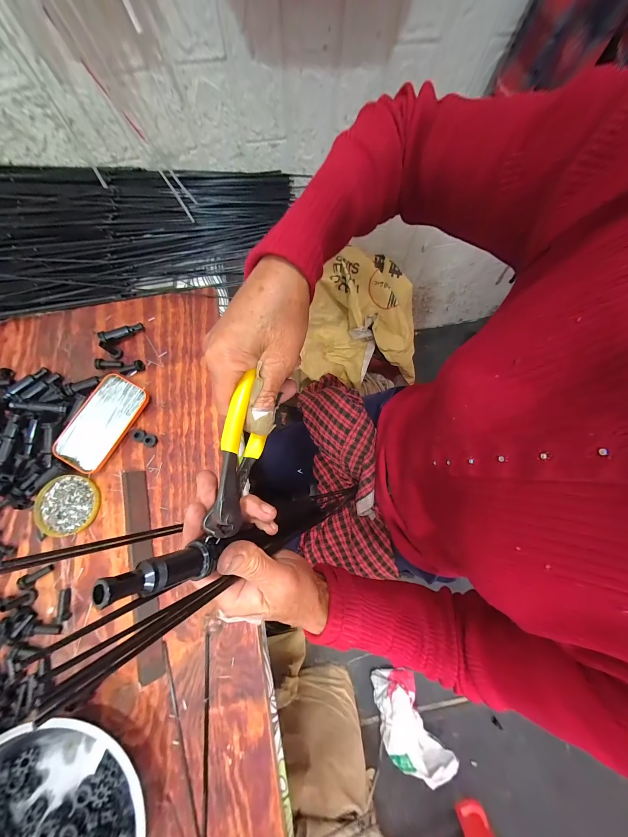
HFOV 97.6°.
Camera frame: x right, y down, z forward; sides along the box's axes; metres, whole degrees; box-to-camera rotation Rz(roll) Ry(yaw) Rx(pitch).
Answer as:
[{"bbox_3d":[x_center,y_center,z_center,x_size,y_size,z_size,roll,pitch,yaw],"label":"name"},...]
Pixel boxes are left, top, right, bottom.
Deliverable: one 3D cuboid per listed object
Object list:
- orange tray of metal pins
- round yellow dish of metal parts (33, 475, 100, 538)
[{"bbox_3d":[-0.322,0.004,0.420,0.075,0.017,0.143,31,79,7],"label":"orange tray of metal pins"},{"bbox_3d":[-0.360,0.125,0.399,0.087,0.006,0.081,-7,77,-2],"label":"round yellow dish of metal parts"}]

